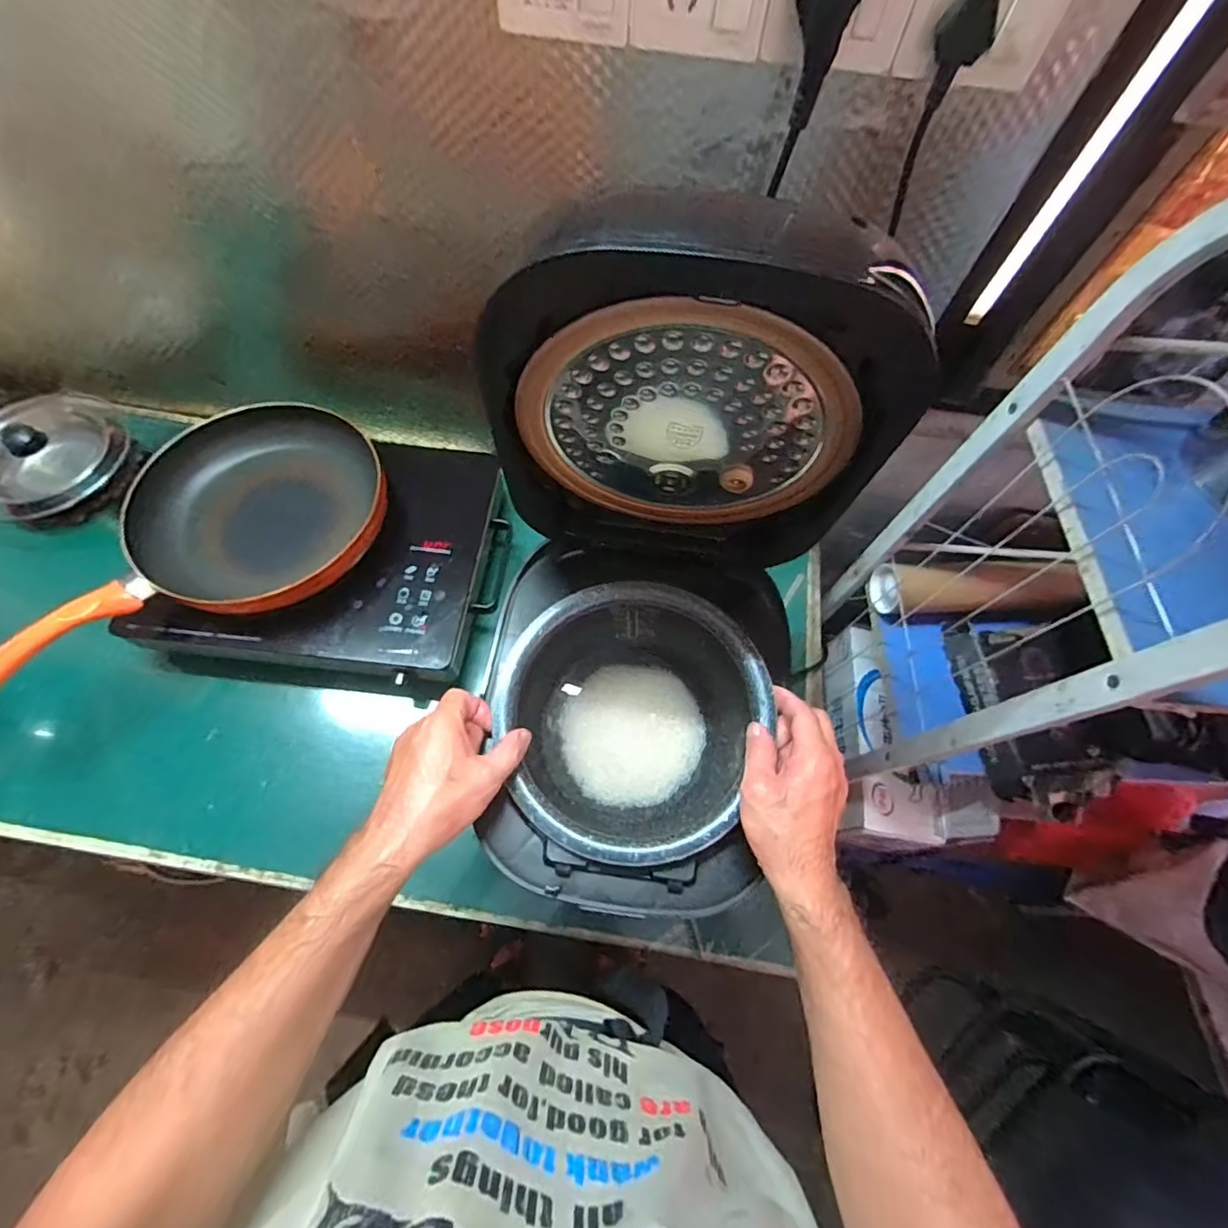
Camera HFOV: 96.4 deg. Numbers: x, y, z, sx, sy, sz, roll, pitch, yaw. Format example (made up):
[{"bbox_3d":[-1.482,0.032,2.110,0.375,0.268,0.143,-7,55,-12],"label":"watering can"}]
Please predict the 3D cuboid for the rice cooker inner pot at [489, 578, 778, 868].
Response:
[{"bbox_3d":[0.006,0.099,0.513,0.212,0.117,0.232,1,66,-3],"label":"rice cooker inner pot"}]

